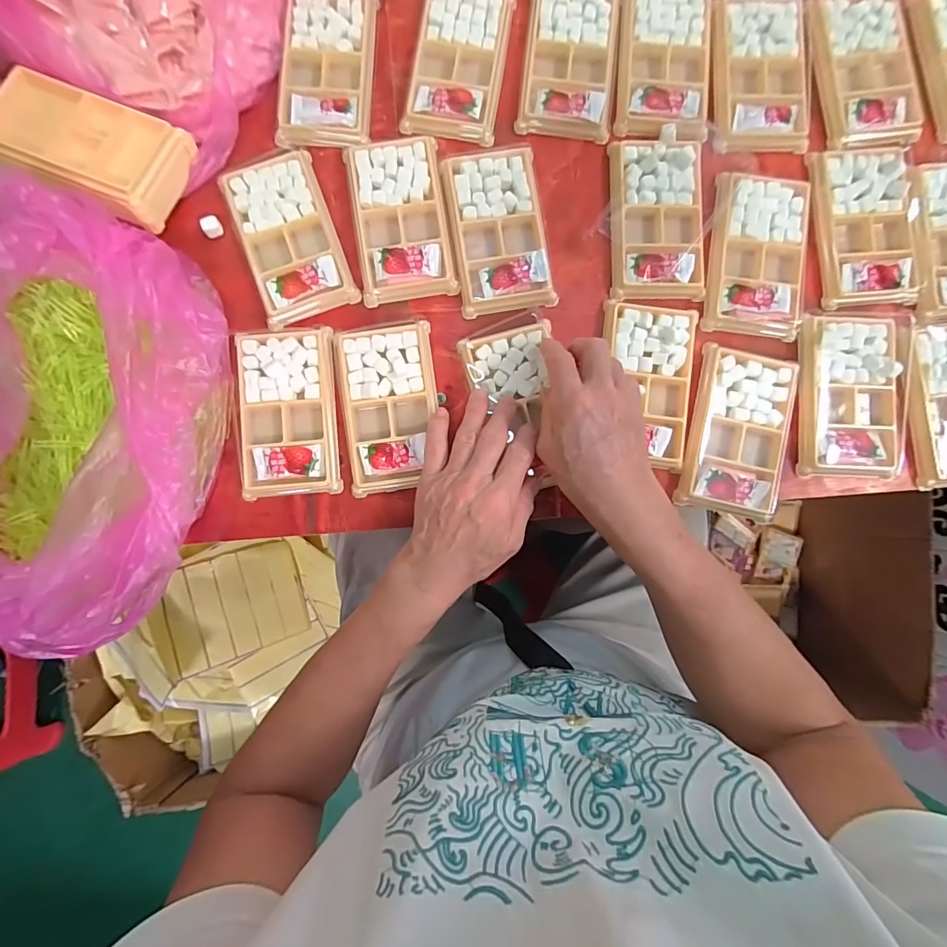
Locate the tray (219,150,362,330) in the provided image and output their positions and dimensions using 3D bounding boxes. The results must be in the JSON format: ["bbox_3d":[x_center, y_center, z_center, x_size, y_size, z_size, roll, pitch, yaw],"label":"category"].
[{"bbox_3d":[-0.156,-0.200,0.388,0.075,0.016,0.137,-20,87,-2],"label":"tray"}]

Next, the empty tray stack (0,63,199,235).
[{"bbox_3d":[-0.310,-0.260,0.366,0.141,0.041,0.083,20,86,0],"label":"empty tray stack"}]

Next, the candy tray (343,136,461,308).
[{"bbox_3d":[-0.061,-0.216,0.390,0.080,0.017,0.135,-9,87,-2],"label":"candy tray"}]

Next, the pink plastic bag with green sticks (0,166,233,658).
[{"bbox_3d":[-0.301,-0.030,0.329,0.189,0.086,0.333,17,86,0],"label":"pink plastic bag with green sticks"}]

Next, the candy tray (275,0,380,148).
[{"bbox_3d":[-0.126,-0.352,0.398,0.076,0.016,0.141,4,87,-1],"label":"candy tray"}]

